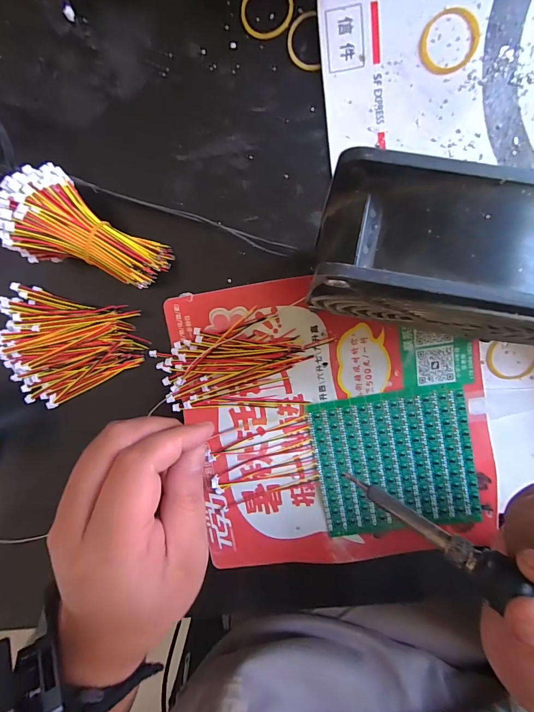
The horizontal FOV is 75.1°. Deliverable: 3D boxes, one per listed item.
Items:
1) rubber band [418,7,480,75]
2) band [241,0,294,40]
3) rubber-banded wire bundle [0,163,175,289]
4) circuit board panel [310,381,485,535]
[{"bbox_3d":[0.103,-0.179,0.196,0.032,0.004,0.031,1,98,5],"label":"rubber band"},{"bbox_3d":[0.000,-0.205,0.205,0.031,0.004,0.031,1,98,5],"label":"band"},{"bbox_3d":[-0.108,-0.068,0.208,0.080,0.053,0.053,33,99,0],"label":"rubber-banded wire bundle"},{"bbox_3d":[0.083,0.070,0.231,0.097,0.004,0.090,-10,94,8],"label":"circuit board panel"}]

